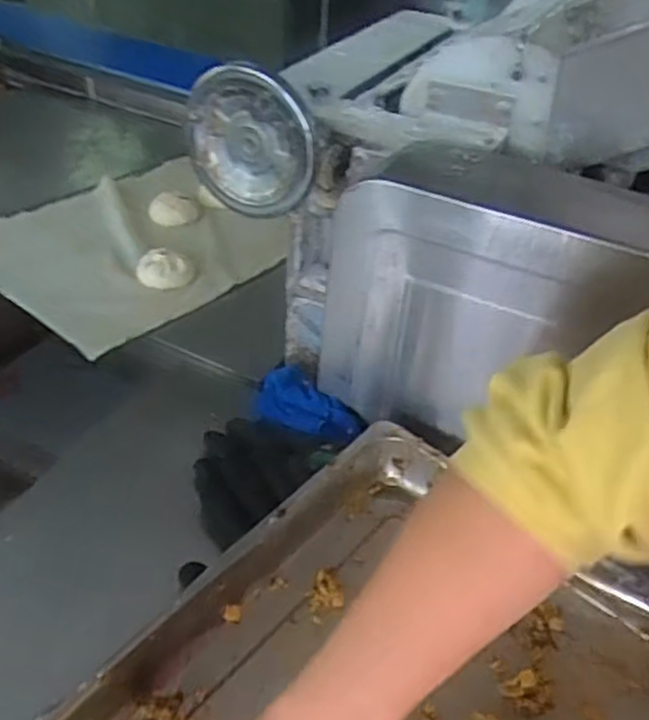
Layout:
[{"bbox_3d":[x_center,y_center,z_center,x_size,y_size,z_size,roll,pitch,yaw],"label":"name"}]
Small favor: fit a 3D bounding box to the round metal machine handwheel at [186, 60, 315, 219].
[{"bbox_3d":[-0.073,-0.212,0.696,0.133,0.145,0.026,13,40,17],"label":"round metal machine handwheel"}]

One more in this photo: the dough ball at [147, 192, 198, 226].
[{"bbox_3d":[-0.247,-0.242,1.165,0.083,0.045,0.053,-7,38,-9],"label":"dough ball"}]

